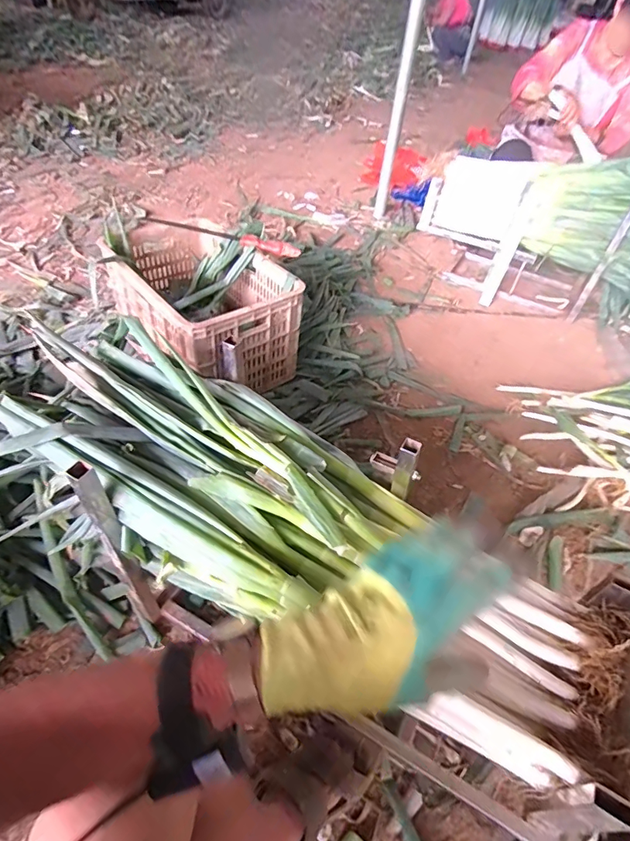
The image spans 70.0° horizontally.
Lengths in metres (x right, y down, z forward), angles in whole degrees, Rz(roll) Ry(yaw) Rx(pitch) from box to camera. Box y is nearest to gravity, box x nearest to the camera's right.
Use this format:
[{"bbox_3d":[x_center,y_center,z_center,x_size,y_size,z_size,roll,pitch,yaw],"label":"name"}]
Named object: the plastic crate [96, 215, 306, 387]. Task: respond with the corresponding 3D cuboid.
[{"bbox_3d":[-0.347,-0.360,1.328,0.365,0.260,0.611,-28,57,-29],"label":"plastic crate"}]

